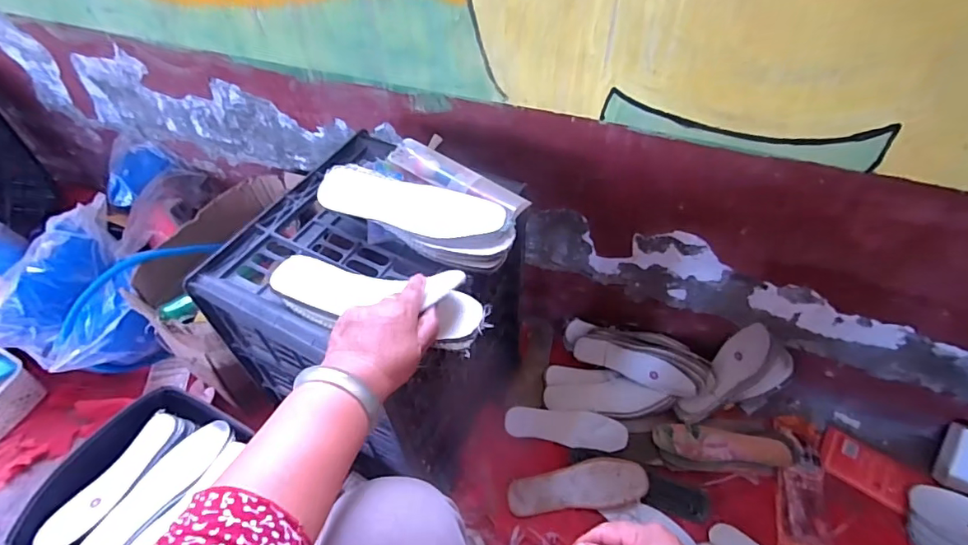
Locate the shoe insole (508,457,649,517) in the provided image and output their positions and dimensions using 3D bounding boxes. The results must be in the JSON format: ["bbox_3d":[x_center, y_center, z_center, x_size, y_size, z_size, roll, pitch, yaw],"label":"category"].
[{"bbox_3d":[0.155,0.356,0.851,0.225,0.014,0.073,-7,64,3],"label":"shoe insole"}]

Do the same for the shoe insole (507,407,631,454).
[{"bbox_3d":[0.145,0.277,0.905,0.208,0.006,0.061,4,71,7],"label":"shoe insole"}]

